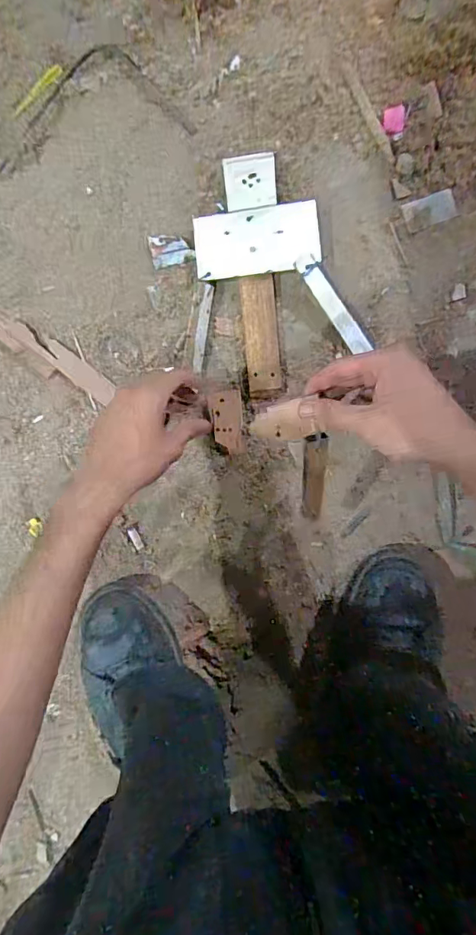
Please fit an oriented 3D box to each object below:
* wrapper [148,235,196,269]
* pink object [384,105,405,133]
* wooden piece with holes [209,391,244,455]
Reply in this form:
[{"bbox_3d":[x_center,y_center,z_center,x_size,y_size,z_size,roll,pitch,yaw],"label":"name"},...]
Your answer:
[{"bbox_3d":[-0.068,-0.223,0.478,0.043,0.005,0.030,-12,97,-1],"label":"wrapper"},{"bbox_3d":[0.162,-0.360,0.481,0.020,0.004,0.023,-8,97,-2],"label":"pink object"},{"bbox_3d":[-0.010,-0.048,0.501,0.034,0.004,0.068,-11,97,-2],"label":"wooden piece with holes"}]

